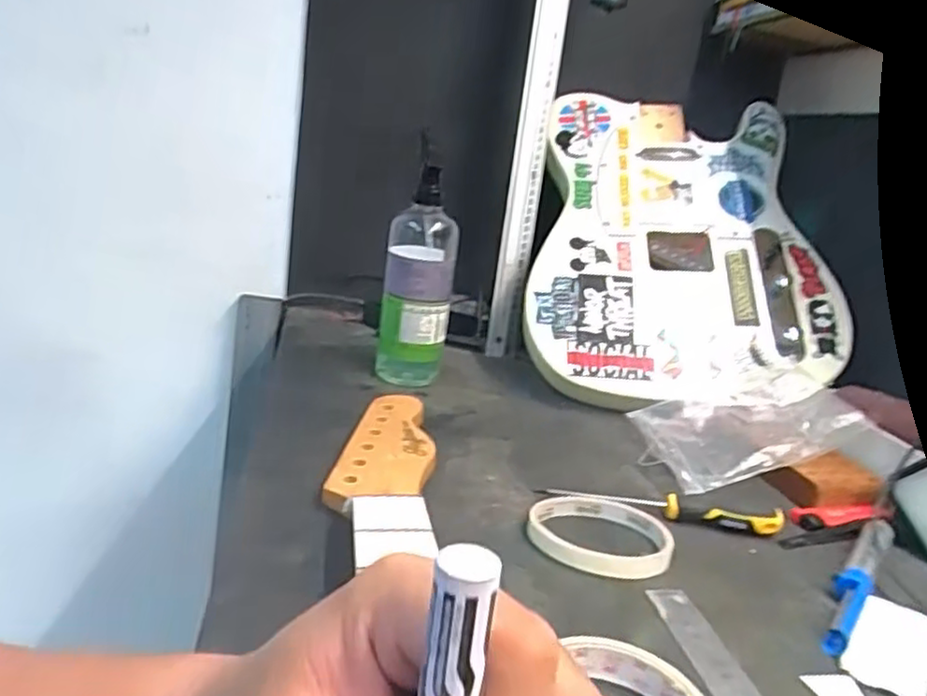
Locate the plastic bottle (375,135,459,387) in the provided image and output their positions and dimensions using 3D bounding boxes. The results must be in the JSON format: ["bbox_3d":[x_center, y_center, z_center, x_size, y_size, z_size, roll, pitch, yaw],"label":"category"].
[{"bbox_3d":[-0.044,-0.068,0.683,0.067,0.215,0.054,7,18,-4],"label":"plastic bottle"}]

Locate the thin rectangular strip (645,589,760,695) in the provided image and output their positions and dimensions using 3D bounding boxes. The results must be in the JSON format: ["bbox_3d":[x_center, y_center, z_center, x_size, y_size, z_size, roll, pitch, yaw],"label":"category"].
[{"bbox_3d":[0.133,0.166,0.373,0.027,0.004,0.119,4,18,-13],"label":"thin rectangular strip"}]

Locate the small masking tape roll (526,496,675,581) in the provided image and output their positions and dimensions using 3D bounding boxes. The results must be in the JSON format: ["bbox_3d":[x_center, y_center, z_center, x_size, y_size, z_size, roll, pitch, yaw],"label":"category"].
[{"bbox_3d":[0.090,0.122,0.471,0.092,0.013,0.074,10,18,8],"label":"small masking tape roll"}]

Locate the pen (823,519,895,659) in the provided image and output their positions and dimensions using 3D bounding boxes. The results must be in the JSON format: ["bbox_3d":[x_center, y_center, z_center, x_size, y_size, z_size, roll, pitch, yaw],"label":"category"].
[{"bbox_3d":[0.254,0.146,0.452,0.019,0.016,0.166,21,22,35],"label":"pen"}]

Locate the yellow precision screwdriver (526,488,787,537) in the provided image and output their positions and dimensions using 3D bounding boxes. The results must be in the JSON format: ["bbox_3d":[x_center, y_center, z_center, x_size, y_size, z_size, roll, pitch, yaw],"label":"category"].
[{"bbox_3d":[0.142,0.113,0.510,0.172,0.015,0.020,9,18,4],"label":"yellow precision screwdriver"}]

